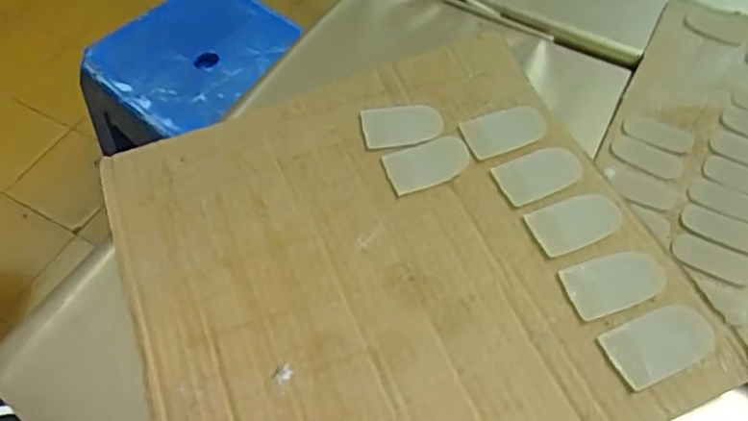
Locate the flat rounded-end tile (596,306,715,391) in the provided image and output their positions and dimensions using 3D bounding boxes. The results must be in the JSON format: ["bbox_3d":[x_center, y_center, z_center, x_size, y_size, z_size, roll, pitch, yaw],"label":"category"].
[{"bbox_3d":[0.143,0.066,0.306,0.053,0.004,0.030,-23,52,-5],"label":"flat rounded-end tile"}]

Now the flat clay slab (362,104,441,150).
[{"bbox_3d":[0.018,-0.055,0.389,0.050,0.004,0.030,-8,62,3],"label":"flat clay slab"}]

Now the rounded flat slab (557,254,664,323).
[{"bbox_3d":[0.129,0.038,0.328,0.052,0.007,0.030,-11,58,-8],"label":"rounded flat slab"}]

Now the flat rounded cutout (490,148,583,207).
[{"bbox_3d":[0.099,-0.022,0.368,0.050,0.004,0.030,-22,57,-2],"label":"flat rounded cutout"}]

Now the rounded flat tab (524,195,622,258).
[{"bbox_3d":[0.116,0.006,0.349,0.053,0.006,0.028,-15,58,-10],"label":"rounded flat tab"}]

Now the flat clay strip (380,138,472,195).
[{"bbox_3d":[0.033,-0.029,0.374,0.050,0.008,0.030,-14,58,-10],"label":"flat clay strip"}]

